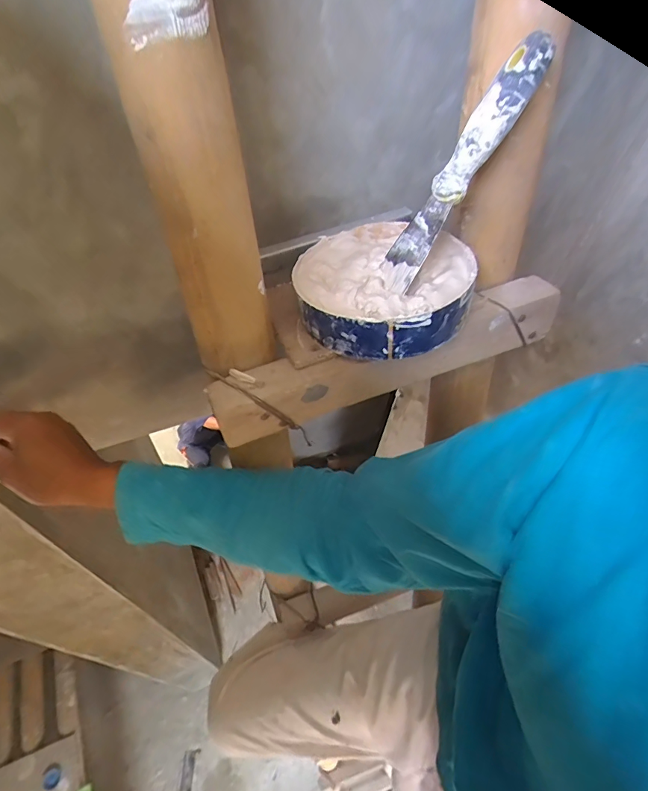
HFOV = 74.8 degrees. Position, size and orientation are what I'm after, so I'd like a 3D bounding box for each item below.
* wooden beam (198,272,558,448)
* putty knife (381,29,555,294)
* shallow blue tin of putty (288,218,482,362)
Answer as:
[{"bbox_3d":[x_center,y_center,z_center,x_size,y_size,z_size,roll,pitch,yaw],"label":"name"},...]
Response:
[{"bbox_3d":[0.056,-0.033,0.362,0.301,0.058,0.056,-18,56,-17],"label":"wooden beam"},{"bbox_3d":[0.096,-0.159,0.311,0.021,0.172,0.041,-5,47,-45],"label":"putty knife"},{"bbox_3d":[0.049,-0.098,0.351,0.144,0.039,0.150,12,53,4],"label":"shallow blue tin of putty"}]

